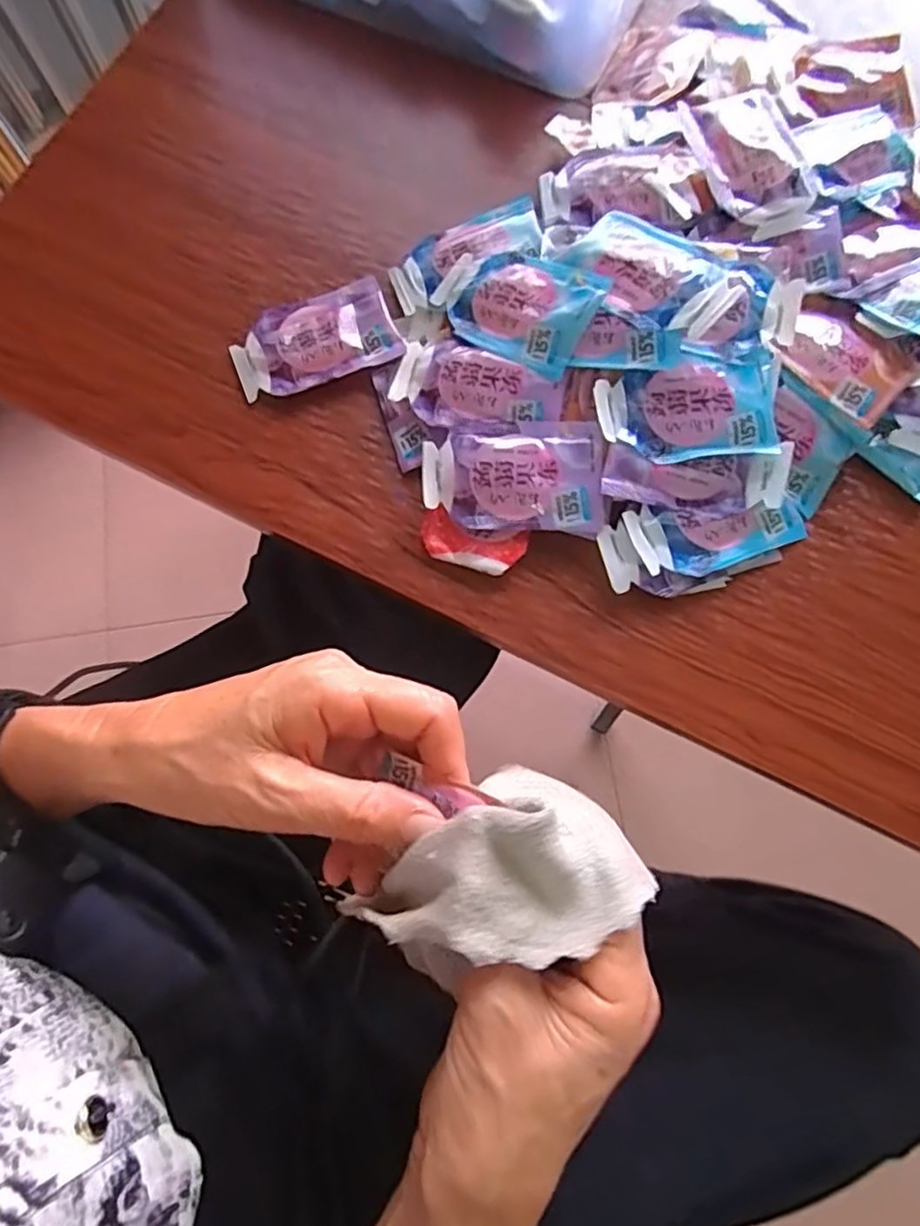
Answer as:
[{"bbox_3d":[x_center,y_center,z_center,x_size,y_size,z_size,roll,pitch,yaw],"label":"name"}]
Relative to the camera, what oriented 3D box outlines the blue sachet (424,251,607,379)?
[{"bbox_3d":[0.024,-0.141,0.297,0.077,0.009,0.045,32,87,24],"label":"blue sachet"}]

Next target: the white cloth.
[{"bbox_3d":[0.015,0.092,0.213,0.083,0.034,0.059,-37,79,-10],"label":"white cloth"}]

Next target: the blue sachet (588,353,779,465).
[{"bbox_3d":[0.098,-0.087,0.280,0.076,0.012,0.041,-7,77,-2],"label":"blue sachet"}]

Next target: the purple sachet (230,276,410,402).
[{"bbox_3d":[-0.070,-0.130,0.311,0.077,0.007,0.046,-19,77,-5],"label":"purple sachet"}]

